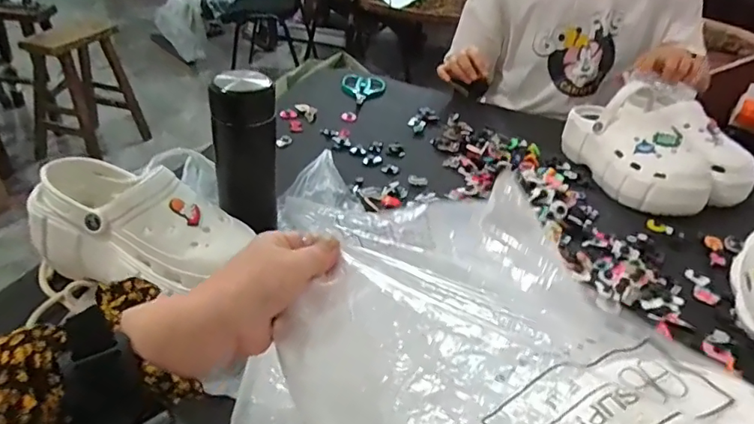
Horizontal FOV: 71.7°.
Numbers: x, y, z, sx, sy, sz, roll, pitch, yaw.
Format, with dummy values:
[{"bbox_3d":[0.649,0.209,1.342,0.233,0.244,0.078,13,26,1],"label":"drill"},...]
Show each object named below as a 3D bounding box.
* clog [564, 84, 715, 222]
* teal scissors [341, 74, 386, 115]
[{"bbox_3d":[0.395,-0.103,0.789,0.111,0.123,0.228,-5,36,-15],"label":"clog"},{"bbox_3d":[-0.027,-0.225,0.991,0.085,0.014,0.159,5,35,-1],"label":"teal scissors"}]

